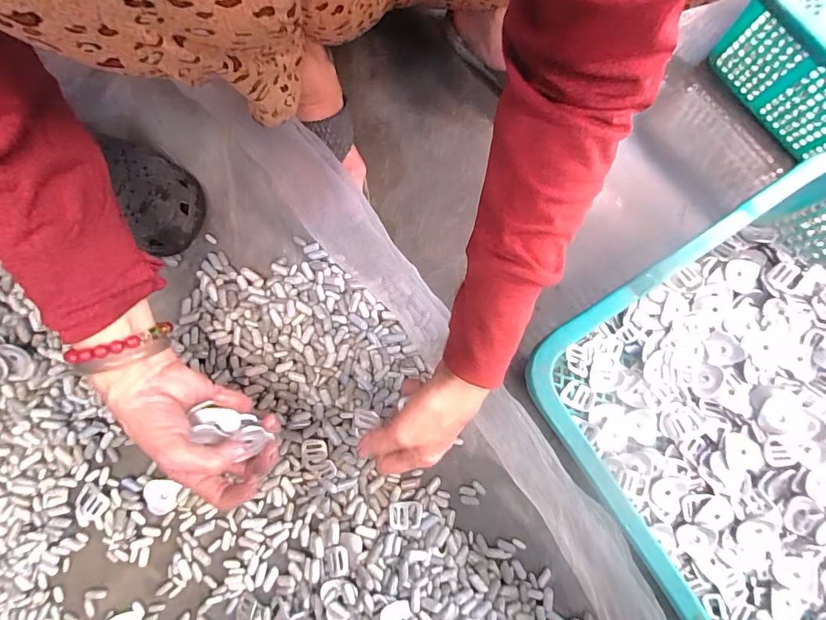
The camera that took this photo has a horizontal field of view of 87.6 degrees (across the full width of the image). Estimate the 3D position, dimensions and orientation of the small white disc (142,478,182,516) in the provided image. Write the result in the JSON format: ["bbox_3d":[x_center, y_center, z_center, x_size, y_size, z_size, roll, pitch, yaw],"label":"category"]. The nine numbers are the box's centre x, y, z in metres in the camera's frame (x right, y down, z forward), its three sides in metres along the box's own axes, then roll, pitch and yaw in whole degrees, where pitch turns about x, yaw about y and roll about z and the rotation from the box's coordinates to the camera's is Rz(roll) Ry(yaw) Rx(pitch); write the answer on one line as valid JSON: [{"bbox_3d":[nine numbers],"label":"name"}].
[{"bbox_3d":[-0.249,0.186,0.426,0.031,0.005,0.035,-4,94,-10],"label":"small white disc"}]

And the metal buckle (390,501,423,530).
[{"bbox_3d":[-0.007,0.201,0.421,0.032,0.004,0.026,8,57,-4],"label":"metal buckle"}]

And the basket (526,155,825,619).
[{"bbox_3d":[0.362,0.148,0.394,0.369,0.127,0.467,-33,82,-6],"label":"basket"}]

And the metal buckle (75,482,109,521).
[{"bbox_3d":[-0.318,0.190,0.425,0.034,0.004,0.026,42,82,7],"label":"metal buckle"}]

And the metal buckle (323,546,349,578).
[{"bbox_3d":[-0.075,0.242,0.413,0.026,0.005,0.026,-21,62,12],"label":"metal buckle"}]

